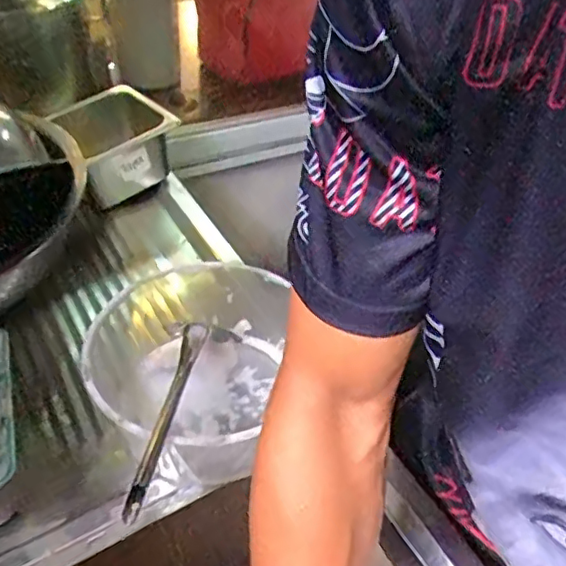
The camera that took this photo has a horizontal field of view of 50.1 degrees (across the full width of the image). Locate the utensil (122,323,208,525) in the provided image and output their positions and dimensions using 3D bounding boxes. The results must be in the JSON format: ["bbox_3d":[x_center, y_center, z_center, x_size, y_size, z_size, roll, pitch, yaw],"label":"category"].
[{"bbox_3d":[-0.098,0.106,0.527,0.019,0.022,0.230,6,31,3],"label":"utensil"}]

